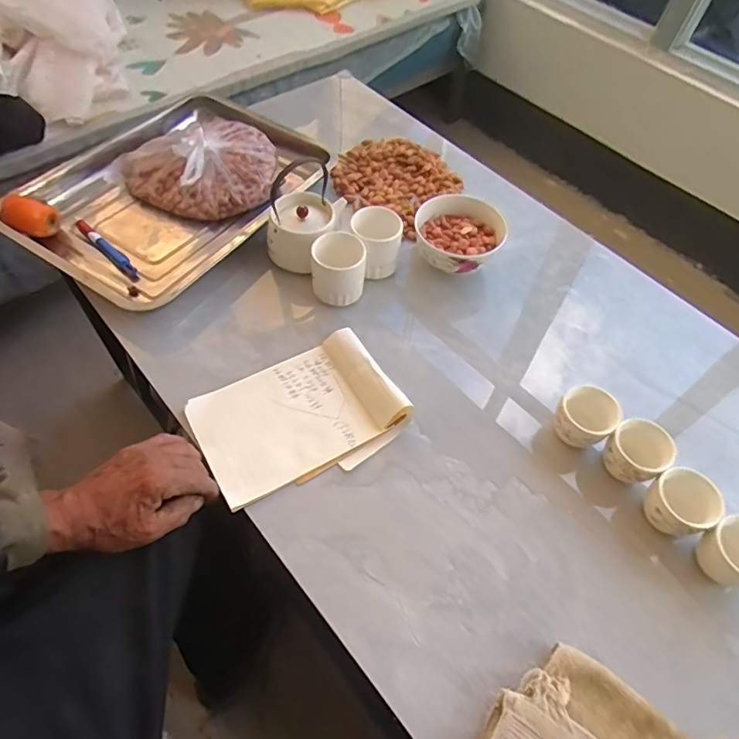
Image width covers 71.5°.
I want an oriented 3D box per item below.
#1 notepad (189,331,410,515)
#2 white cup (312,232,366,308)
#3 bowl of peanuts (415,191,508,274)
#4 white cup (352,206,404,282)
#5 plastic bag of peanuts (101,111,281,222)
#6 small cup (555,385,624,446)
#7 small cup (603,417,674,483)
[{"bbox_3d":[-0.073,0.044,0.530,0.197,0.022,0.140,-26,62,-20],"label":"notepad"},{"bbox_3d":[-0.036,-0.119,0.606,0.060,0.054,0.060,2,56,-3],"label":"white cup"},{"bbox_3d":[0.114,-0.170,0.667,0.108,0.050,0.118,2,56,-3],"label":"bowl of peanuts"},{"bbox_3d":[0.008,-0.156,0.643,0.056,0.071,0.059,2,56,-3],"label":"white cup"},{"bbox_3d":[-0.234,-0.281,0.698,0.217,0.073,0.151,-18,60,-16],"label":"plastic bag of peanuts"},{"bbox_3d":[0.219,0.054,0.532,0.055,0.059,0.051,2,56,-3],"label":"small cup"},{"bbox_3d":[0.265,0.088,0.519,0.061,0.054,0.056,-37,67,-25],"label":"small cup"}]

